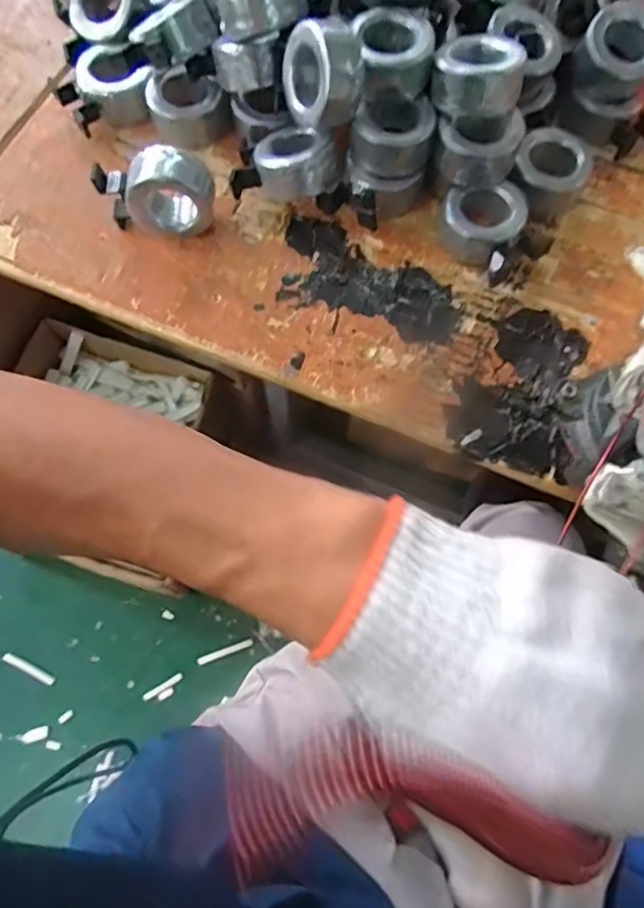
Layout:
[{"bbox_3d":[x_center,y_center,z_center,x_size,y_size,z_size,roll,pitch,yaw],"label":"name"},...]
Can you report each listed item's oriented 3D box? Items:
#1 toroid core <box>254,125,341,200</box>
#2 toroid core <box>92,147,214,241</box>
[{"bbox_3d":[-0.024,-0.252,0.525,0.067,0.039,0.068,-6,64,13],"label":"toroid core"},{"bbox_3d":[-0.135,-0.212,0.508,0.088,0.066,0.045,-17,70,-7],"label":"toroid core"}]

